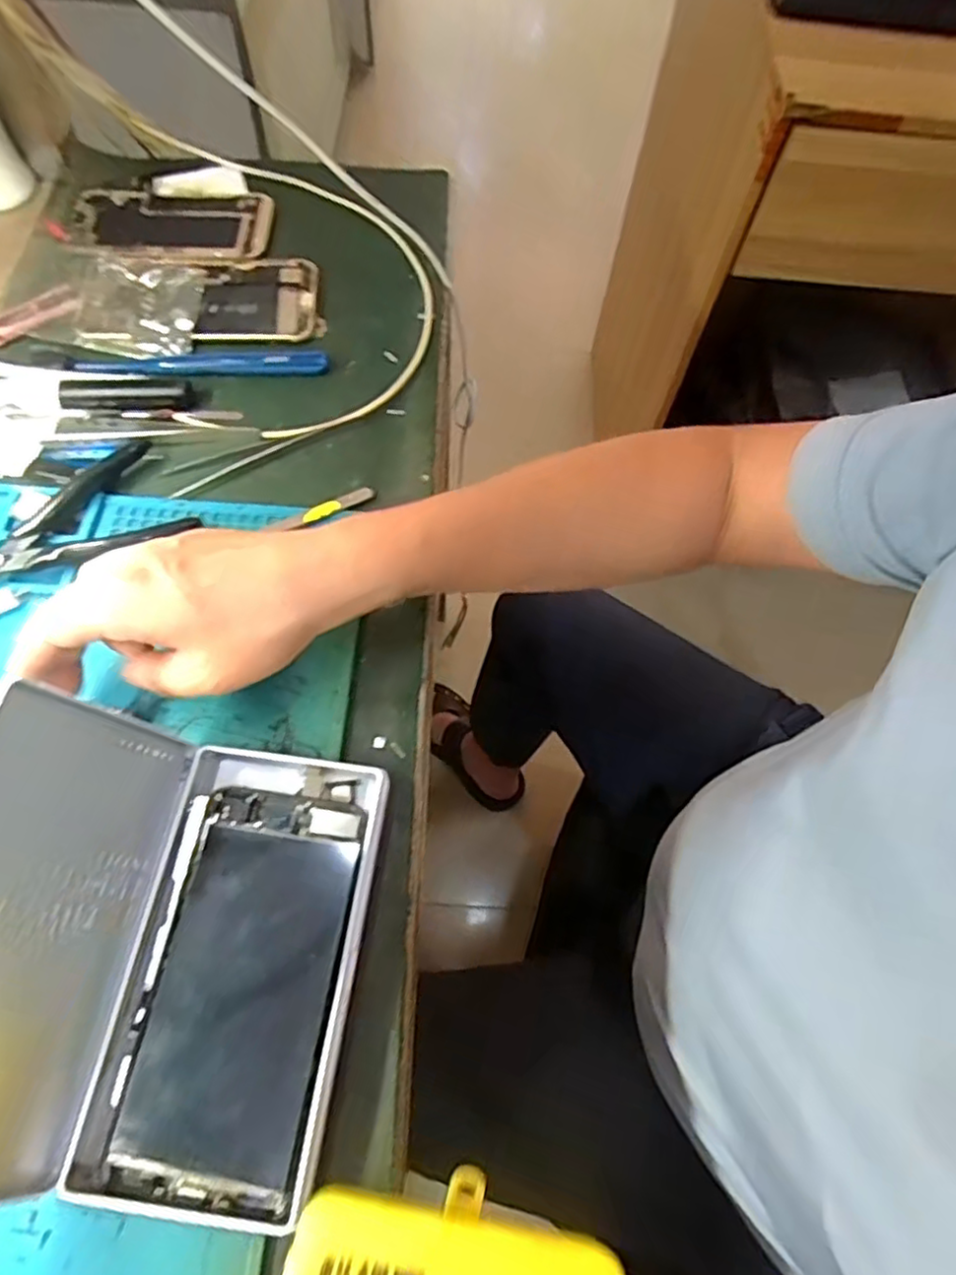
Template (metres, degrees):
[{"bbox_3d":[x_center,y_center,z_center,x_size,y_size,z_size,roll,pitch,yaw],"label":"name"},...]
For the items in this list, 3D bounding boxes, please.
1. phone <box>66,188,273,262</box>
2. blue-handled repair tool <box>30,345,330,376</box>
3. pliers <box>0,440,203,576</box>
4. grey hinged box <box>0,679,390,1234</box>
[{"bbox_3d":[-0.230,-0.310,0.497,0.145,0.012,0.079,4,65,-2],"label":"phone"},{"bbox_3d":[-0.193,-0.183,0.435,0.186,0.011,0.020,1,65,-3],"label":"blue-handled repair tool"},{"bbox_3d":[-0.233,-0.070,0.381,0.117,0.012,0.075,-27,70,-15],"label":"pliers"},{"bbox_3d":[-0.136,0.119,0.265,0.170,0.071,0.182,9,65,0],"label":"grey hinged box"}]

